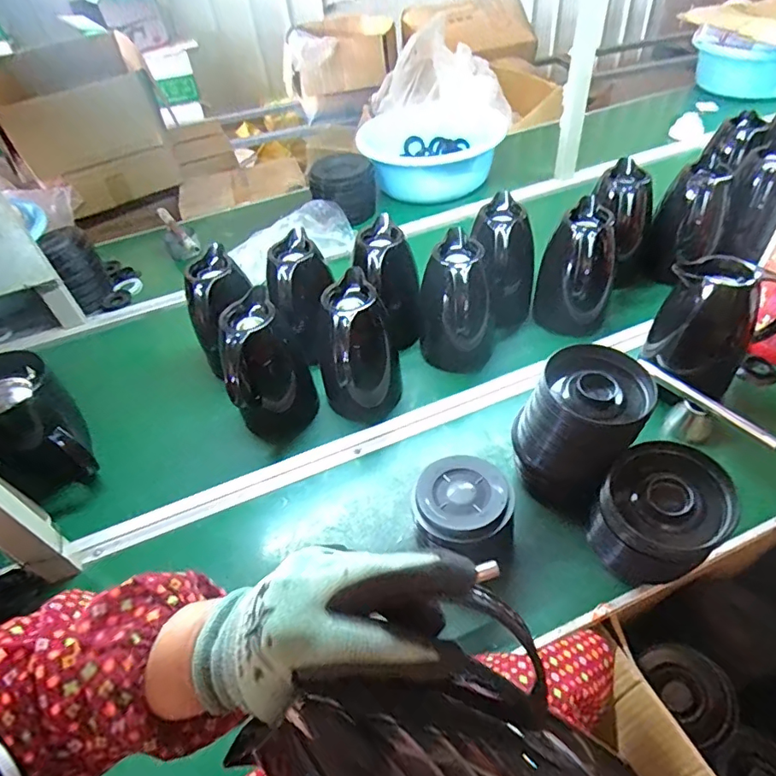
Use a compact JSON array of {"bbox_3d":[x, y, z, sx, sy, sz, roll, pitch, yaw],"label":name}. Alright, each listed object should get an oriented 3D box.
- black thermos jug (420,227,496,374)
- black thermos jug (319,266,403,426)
[{"bbox_3d":[0.112,-0.134,0.830,0.120,0.197,0.134,0,46,7],"label":"black thermos jug"},{"bbox_3d":[-0.044,-0.051,0.772,0.116,0.199,0.122,-4,46,4],"label":"black thermos jug"}]

